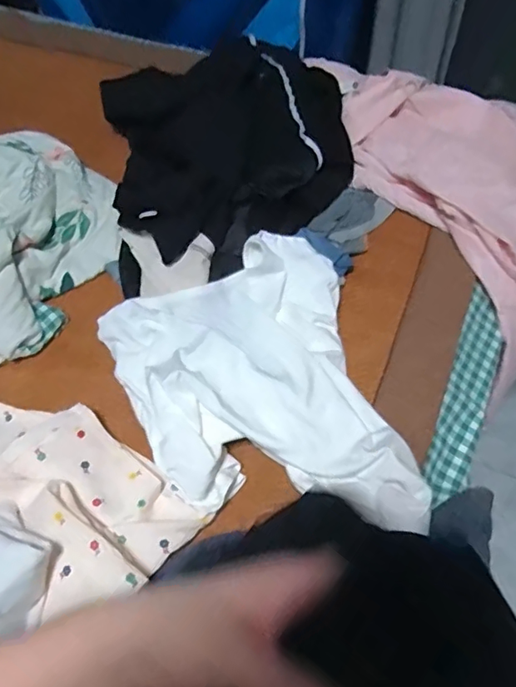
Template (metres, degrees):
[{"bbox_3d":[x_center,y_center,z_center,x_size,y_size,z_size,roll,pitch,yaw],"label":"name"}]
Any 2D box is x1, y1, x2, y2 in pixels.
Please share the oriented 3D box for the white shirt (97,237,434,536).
[{"bbox_3d":[-0.004,0.069,0.632,0.301,0.061,0.401,-19,63,-7],"label":"white shirt"}]

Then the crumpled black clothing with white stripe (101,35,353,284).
[{"bbox_3d":[-0.039,-0.307,0.802,0.361,0.087,0.436,-14,62,-5],"label":"crumpled black clothing with white stripe"}]

